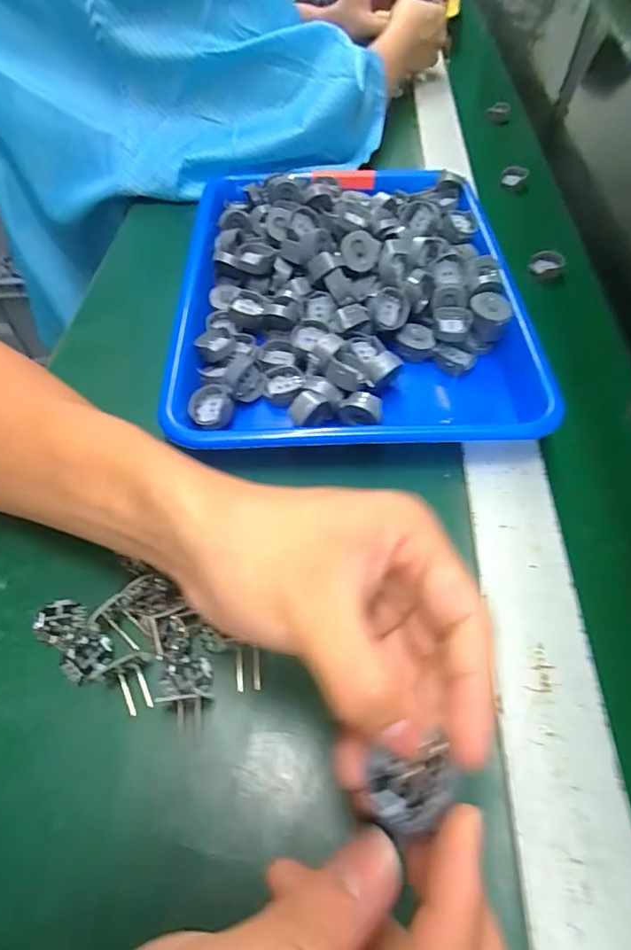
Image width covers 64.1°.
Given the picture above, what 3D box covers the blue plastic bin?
[{"bbox_3d":[0.022,-0.153,0.390,0.255,0.051,0.321,1,54,0],"label":"blue plastic bin"}]

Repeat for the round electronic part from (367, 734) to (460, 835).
[{"bbox_3d":[0.028,0.089,0.142,0.024,0.012,0.020,-7,57,-4],"label":"round electronic part"}]

